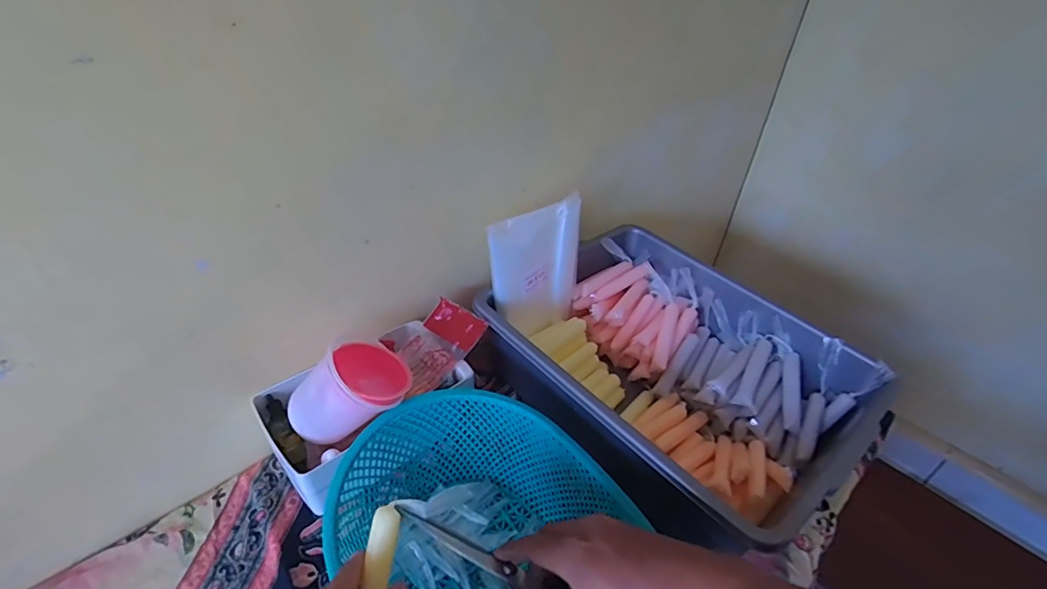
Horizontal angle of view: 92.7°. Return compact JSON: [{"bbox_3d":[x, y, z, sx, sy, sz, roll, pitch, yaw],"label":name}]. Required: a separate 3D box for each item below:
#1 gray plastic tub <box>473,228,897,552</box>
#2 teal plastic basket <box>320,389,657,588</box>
[{"bbox_3d":[0.165,0.094,0.588,0.293,0.128,0.373,-27,48,-34],"label":"gray plastic tub"},{"bbox_3d":[-0.018,0.222,0.420,0.214,0.095,0.303,-27,48,-32],"label":"teal plastic basket"}]

